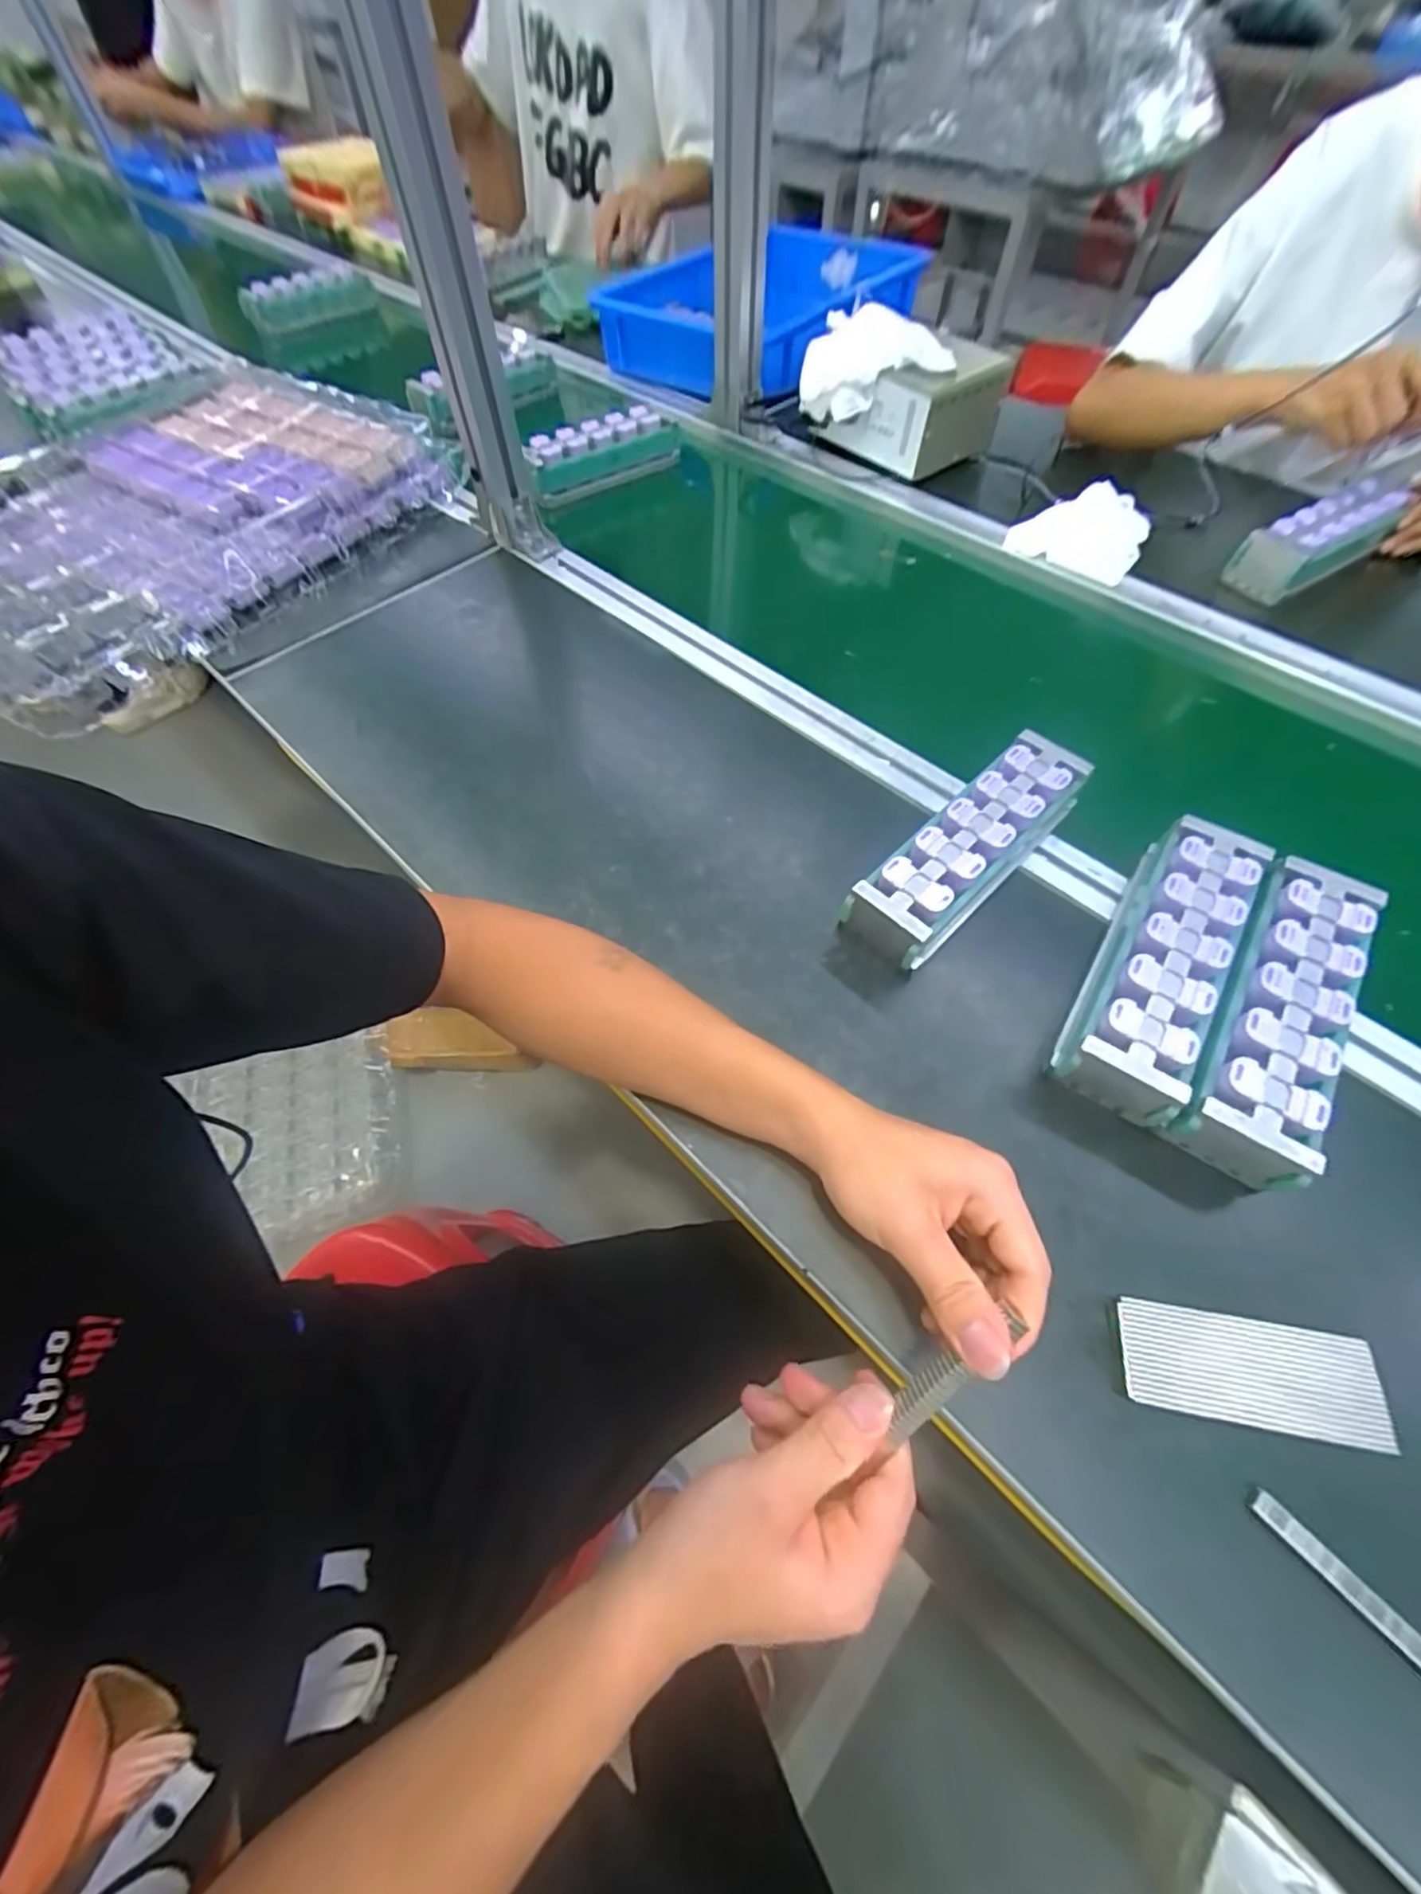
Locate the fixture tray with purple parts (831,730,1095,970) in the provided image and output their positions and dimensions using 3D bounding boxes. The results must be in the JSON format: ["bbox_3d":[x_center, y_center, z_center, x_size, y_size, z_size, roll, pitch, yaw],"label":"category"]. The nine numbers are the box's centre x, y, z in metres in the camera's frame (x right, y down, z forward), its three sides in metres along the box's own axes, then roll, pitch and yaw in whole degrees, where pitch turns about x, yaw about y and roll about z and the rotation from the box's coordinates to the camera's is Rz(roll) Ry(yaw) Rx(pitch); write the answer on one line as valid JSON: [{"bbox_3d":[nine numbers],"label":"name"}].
[{"bbox_3d":[0.171,-0.064,0.421,0.192,0.053,0.060,-39,66,-20],"label":"fixture tray with purple parts"}]

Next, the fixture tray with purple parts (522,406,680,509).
[{"bbox_3d":[-0.124,-0.566,0.724,0.182,0.049,0.053,-35,65,-19],"label":"fixture tray with purple parts"}]

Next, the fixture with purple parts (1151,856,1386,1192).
[{"bbox_3d":[0.315,0.040,0.359,0.058,0.057,0.187,32,64,18],"label":"fixture with purple parts"}]

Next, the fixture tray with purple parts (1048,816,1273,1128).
[{"bbox_3d":[0.268,0.011,0.377,0.063,0.054,0.188,32,64,18],"label":"fixture tray with purple parts"}]

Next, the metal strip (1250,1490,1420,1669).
[{"bbox_3d":[0.269,0.268,0.251,0.011,0.007,0.105,-40,66,-21],"label":"metal strip"}]

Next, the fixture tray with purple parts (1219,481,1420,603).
[{"bbox_3d":[0.582,-0.386,0.603,0.178,0.048,0.060,-26,62,-15],"label":"fixture tray with purple parts"}]

